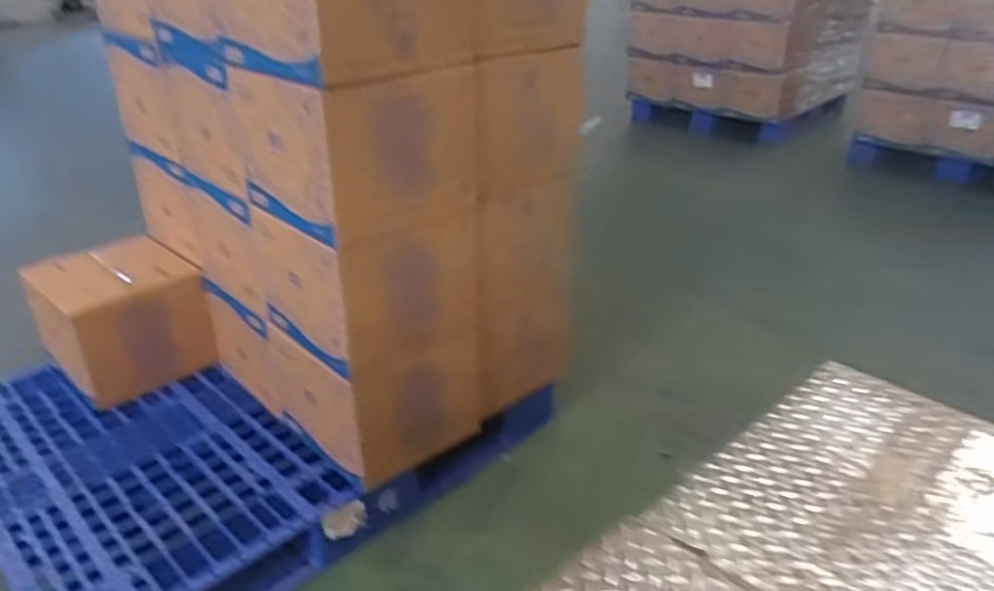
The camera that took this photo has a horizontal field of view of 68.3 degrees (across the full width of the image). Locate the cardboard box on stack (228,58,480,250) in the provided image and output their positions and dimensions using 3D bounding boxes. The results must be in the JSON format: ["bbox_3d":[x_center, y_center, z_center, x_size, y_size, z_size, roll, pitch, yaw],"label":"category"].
[{"bbox_3d":[-0.278,-0.325,1.495,0.330,0.283,0.401,24,36,39],"label":"cardboard box on stack"}]

